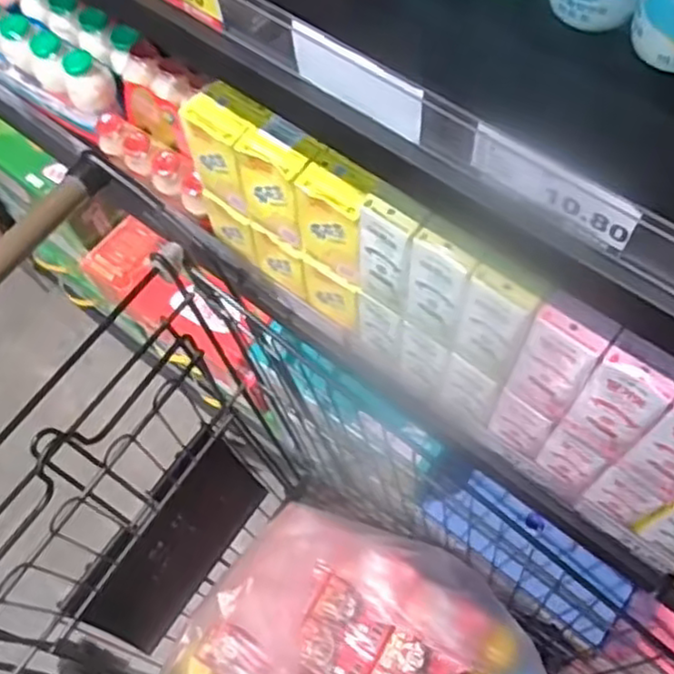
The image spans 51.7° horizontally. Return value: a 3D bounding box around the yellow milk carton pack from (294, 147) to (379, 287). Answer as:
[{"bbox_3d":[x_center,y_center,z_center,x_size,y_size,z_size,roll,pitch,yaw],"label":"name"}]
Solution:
[{"bbox_3d":[0.006,-0.099,0.594,0.069,0.109,0.041,36,70,19],"label":"yellow milk carton pack"}]

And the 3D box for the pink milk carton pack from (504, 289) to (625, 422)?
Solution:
[{"bbox_3d":[0.159,0.017,0.504,0.048,0.116,0.031,33,70,18],"label":"pink milk carton pack"}]

